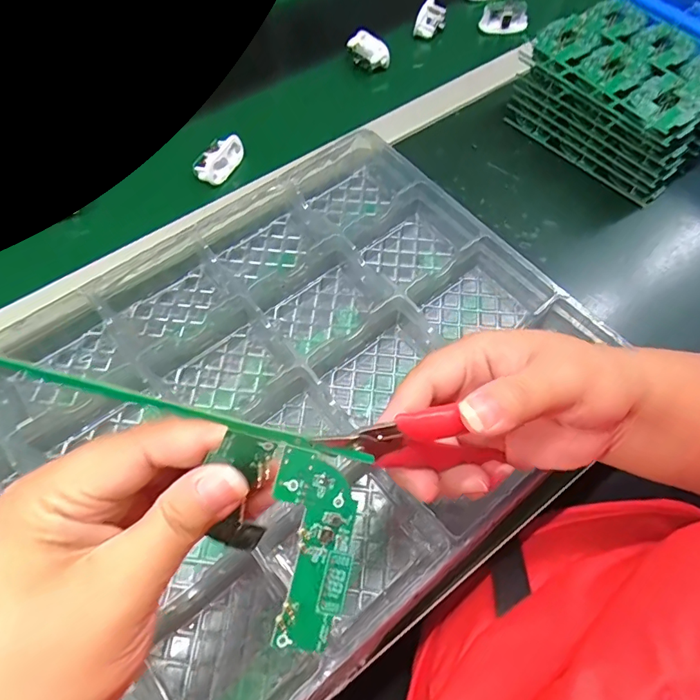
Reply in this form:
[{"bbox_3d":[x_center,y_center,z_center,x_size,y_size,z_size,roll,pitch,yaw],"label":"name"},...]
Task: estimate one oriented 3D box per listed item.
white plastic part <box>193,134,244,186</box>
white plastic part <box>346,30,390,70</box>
[{"bbox_3d":[-0.133,-0.195,0.473,0.025,0.022,0.055,23,64,14],"label":"white plastic part"},{"bbox_3d":[0.020,-0.355,0.549,0.029,0.022,0.060,-27,64,-13],"label":"white plastic part"}]

